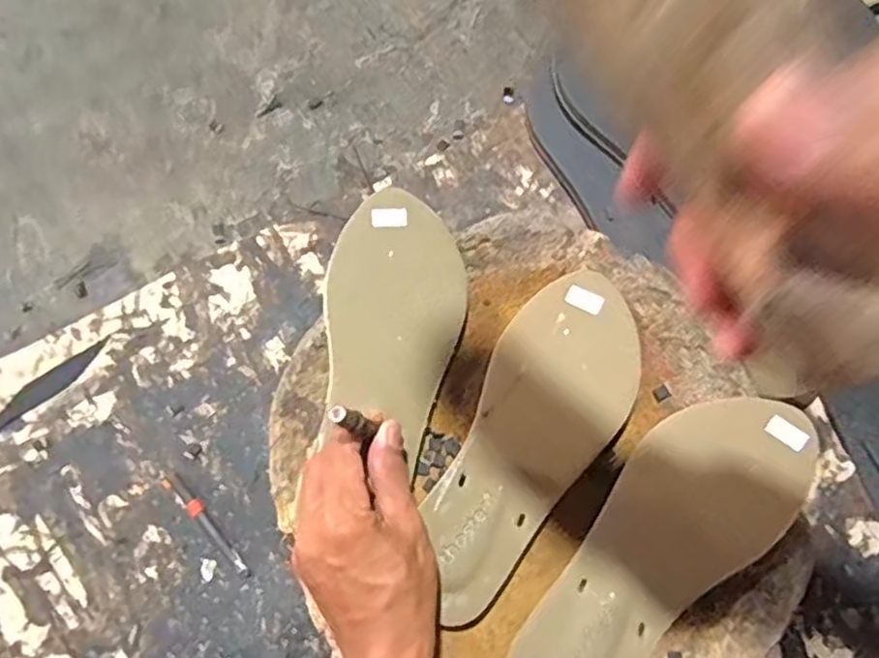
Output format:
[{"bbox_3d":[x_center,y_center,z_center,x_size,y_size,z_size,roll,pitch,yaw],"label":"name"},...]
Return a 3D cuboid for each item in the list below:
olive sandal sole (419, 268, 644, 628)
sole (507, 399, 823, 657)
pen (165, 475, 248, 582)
[{"bbox_3d":[0.059,0.073,0.477,0.092,0.026,0.236,32,76,10],"label":"olive sandal sole"},{"bbox_3d":[0.140,0.138,0.453,0.252,0.012,0.096,-42,76,-11],"label":"sole"},{"bbox_3d":[-0.176,0.149,0.538,0.012,0.006,0.098,-41,76,-11],"label":"pen"}]

